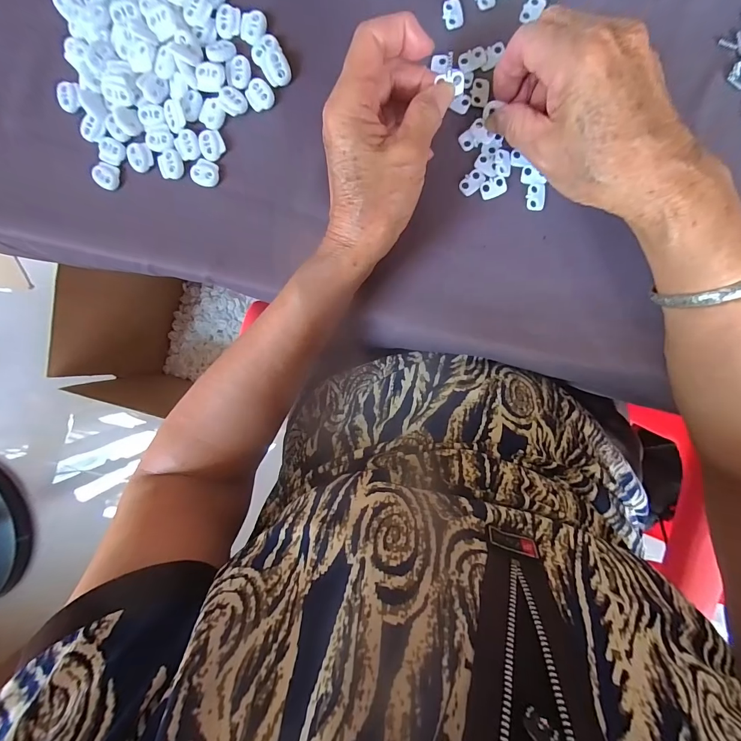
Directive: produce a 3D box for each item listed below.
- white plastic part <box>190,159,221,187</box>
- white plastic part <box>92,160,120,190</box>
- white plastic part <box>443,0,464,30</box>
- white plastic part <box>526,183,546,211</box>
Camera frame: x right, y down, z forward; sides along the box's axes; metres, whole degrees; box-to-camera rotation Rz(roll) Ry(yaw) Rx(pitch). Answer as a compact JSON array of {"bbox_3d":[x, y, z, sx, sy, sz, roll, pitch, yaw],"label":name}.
[{"bbox_3d":[-0.131,-0.156,0.284,0.023,0.004,0.019,23,98,4],"label":"white plastic part"},{"bbox_3d":[-0.217,-0.160,0.294,0.020,0.004,0.019,1,96,6],"label":"white plastic part"},{"bbox_3d":[0.059,-0.256,0.256,0.013,0.004,0.019,-10,94,7],"label":"white plastic part"},{"bbox_3d":[0.119,-0.125,0.259,0.012,0.004,0.018,3,96,6],"label":"white plastic part"}]

